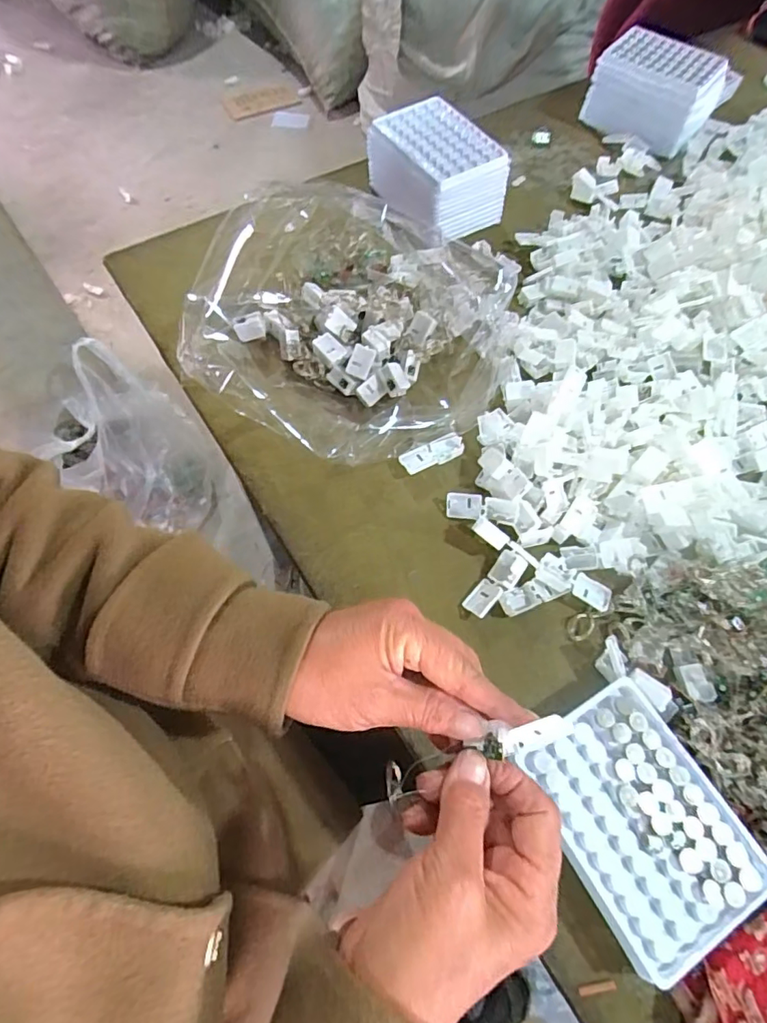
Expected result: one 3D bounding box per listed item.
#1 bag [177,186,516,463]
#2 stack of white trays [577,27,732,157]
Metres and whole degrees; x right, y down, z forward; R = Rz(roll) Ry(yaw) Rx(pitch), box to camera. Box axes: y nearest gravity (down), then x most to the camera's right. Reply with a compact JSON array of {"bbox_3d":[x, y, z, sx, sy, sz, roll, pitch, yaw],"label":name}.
[{"bbox_3d":[-0.023,-0.182,0.460,0.277,0.084,0.275,21,65,10],"label":"bag"},{"bbox_3d":[0.318,-0.492,0.619,0.127,0.066,0.099,38,69,17],"label":"stack of white trays"}]

